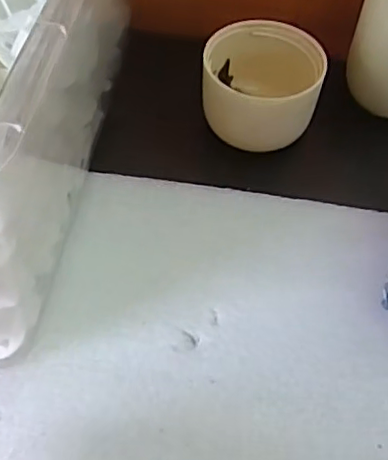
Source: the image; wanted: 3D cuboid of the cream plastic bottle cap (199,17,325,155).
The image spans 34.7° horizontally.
[{"bbox_3d":[0.039,-0.083,0.362,0.066,0.043,0.063,1,53,-2],"label":"cream plastic bottle cap"}]

